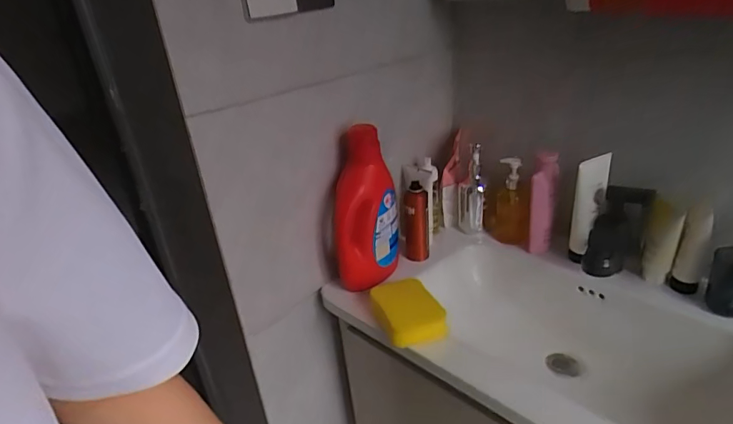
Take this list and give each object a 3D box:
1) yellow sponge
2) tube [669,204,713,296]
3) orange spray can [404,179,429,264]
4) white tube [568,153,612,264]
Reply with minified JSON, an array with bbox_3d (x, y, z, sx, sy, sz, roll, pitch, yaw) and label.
[{"bbox_3d":[0.068,0.165,0.776,0.095,0.043,0.120,-13,28,-13],"label":"yellow sponge"},{"bbox_3d":[0.533,0.064,0.769,0.039,0.148,0.032,9,30,26],"label":"tube"},{"bbox_3d":[0.096,0.024,0.919,0.047,0.162,0.057,-4,27,4],"label":"orange spray can"},{"bbox_3d":[0.402,-0.006,0.853,0.051,0.205,0.047,9,30,26],"label":"white tube"}]

